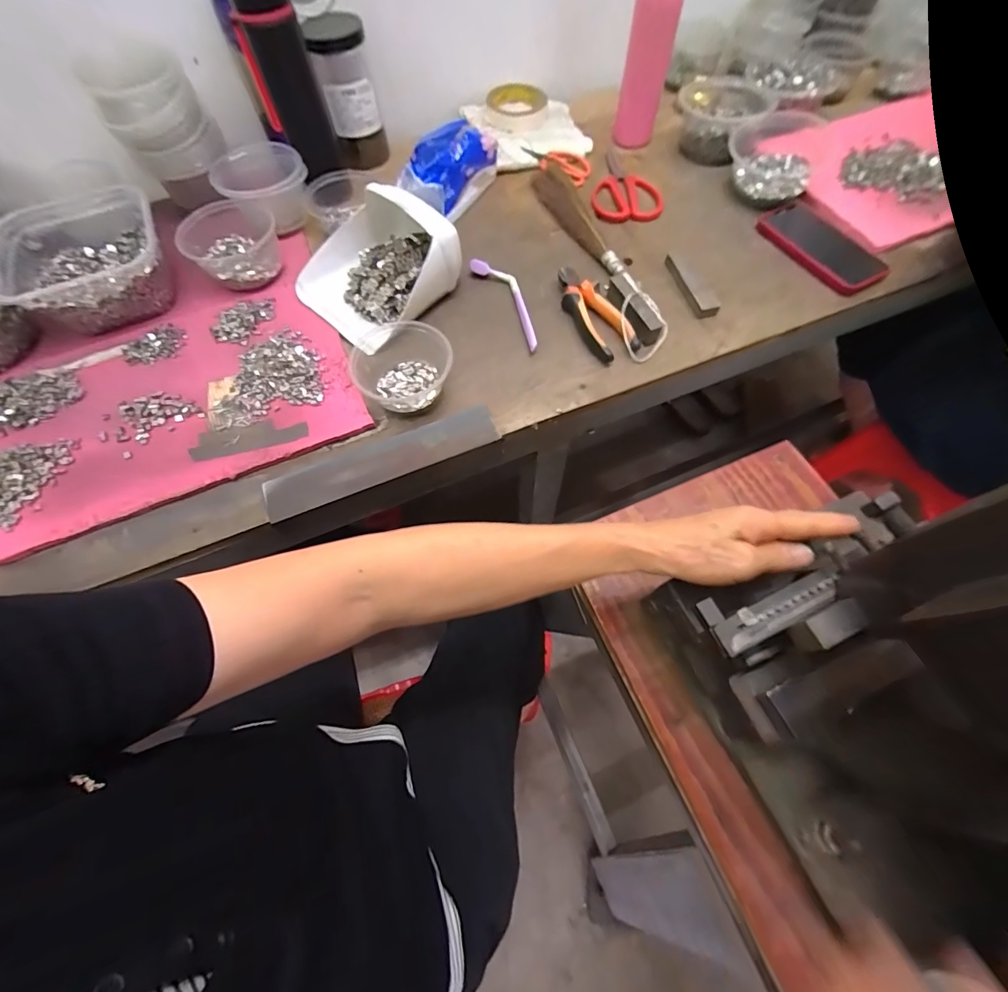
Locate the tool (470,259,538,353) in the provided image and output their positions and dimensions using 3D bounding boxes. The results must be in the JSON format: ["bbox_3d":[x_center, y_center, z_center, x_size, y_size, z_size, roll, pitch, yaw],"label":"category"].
[{"bbox_3d":[0.012,-0.251,0.543,0.040,0.023,0.160,-27,66,-11],"label":"tool"}]

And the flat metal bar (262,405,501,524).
[{"bbox_3d":[-0.128,-0.038,0.453,0.246,0.007,0.051,-21,67,-8],"label":"flat metal bar"}]

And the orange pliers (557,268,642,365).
[{"bbox_3d":[0.113,-0.230,0.528,0.056,0.030,0.140,-24,65,-10],"label":"orange pliers"}]

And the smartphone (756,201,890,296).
[{"bbox_3d":[0.431,-0.342,0.575,0.094,0.012,0.172,-21,65,-8],"label":"smartphone"}]

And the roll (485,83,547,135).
[{"bbox_3d":[0.022,-0.641,0.699,0.095,0.029,0.108,1,64,3],"label":"roll"}]

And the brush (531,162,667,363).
[{"bbox_3d":[0.122,-0.343,0.575,0.055,0.041,0.387,-17,64,-6],"label":"brush"}]

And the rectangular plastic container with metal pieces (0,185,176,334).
[{"bbox_3d":[-0.509,-0.287,0.526,0.174,0.070,0.172,-22,65,-9],"label":"rectangular plastic container with metal pieces"}]

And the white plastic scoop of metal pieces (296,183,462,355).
[{"bbox_3d":[-0.160,-0.289,0.523,0.173,0.076,0.158,-41,69,-16],"label":"white plastic scoop of metal pieces"}]

